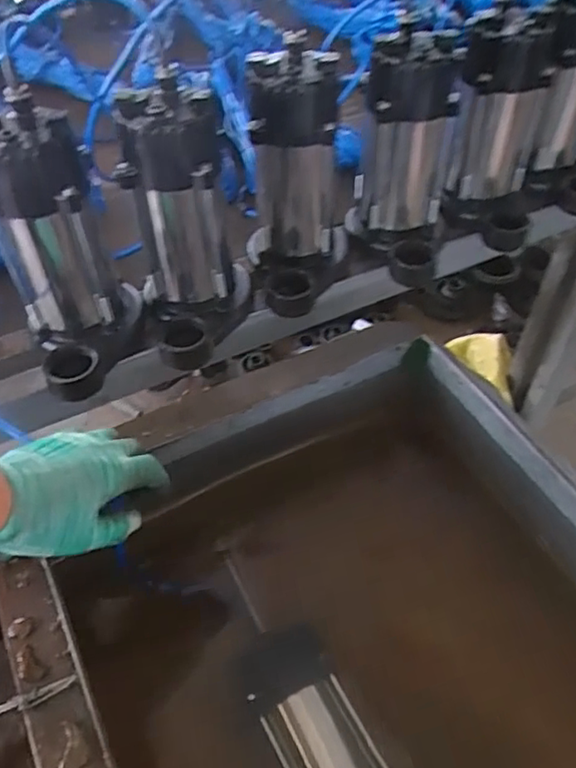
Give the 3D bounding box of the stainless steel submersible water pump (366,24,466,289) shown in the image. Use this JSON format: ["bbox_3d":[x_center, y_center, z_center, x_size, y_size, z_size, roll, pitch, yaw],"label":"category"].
[{"bbox_3d":[0.129,-0.247,0.673,0.099,0.218,0.146,7,49,7],"label":"stainless steel submersible water pump"}]

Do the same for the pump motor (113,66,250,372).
[{"bbox_3d":[-0.096,-0.144,0.603,0.110,0.237,0.139,-11,49,-8],"label":"pump motor"}]

